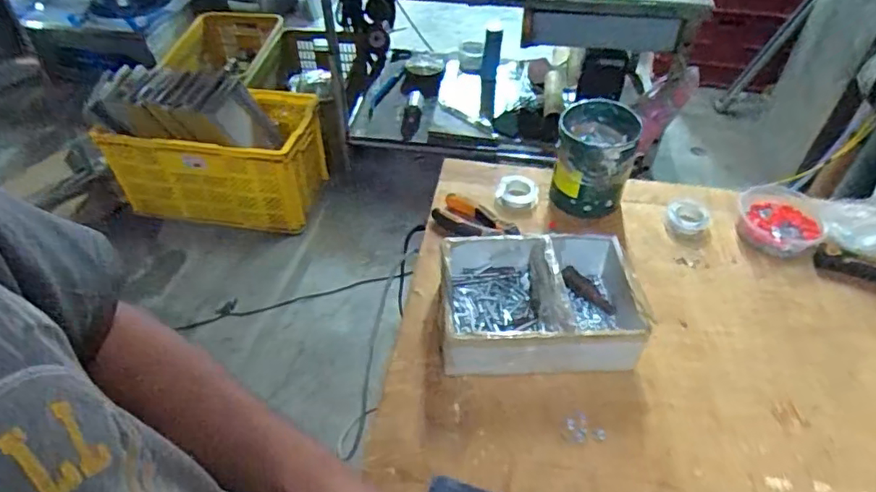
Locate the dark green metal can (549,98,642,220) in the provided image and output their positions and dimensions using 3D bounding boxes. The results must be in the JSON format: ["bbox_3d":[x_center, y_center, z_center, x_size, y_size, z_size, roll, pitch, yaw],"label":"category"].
[{"bbox_3d":[0.226,-0.129,0.838,0.104,0.119,0.130,11,47,11],"label":"dark green metal can"}]

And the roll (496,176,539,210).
[{"bbox_3d":[0.119,-0.084,0.861,0.055,0.018,0.057,0,46,0],"label":"roll"}]

